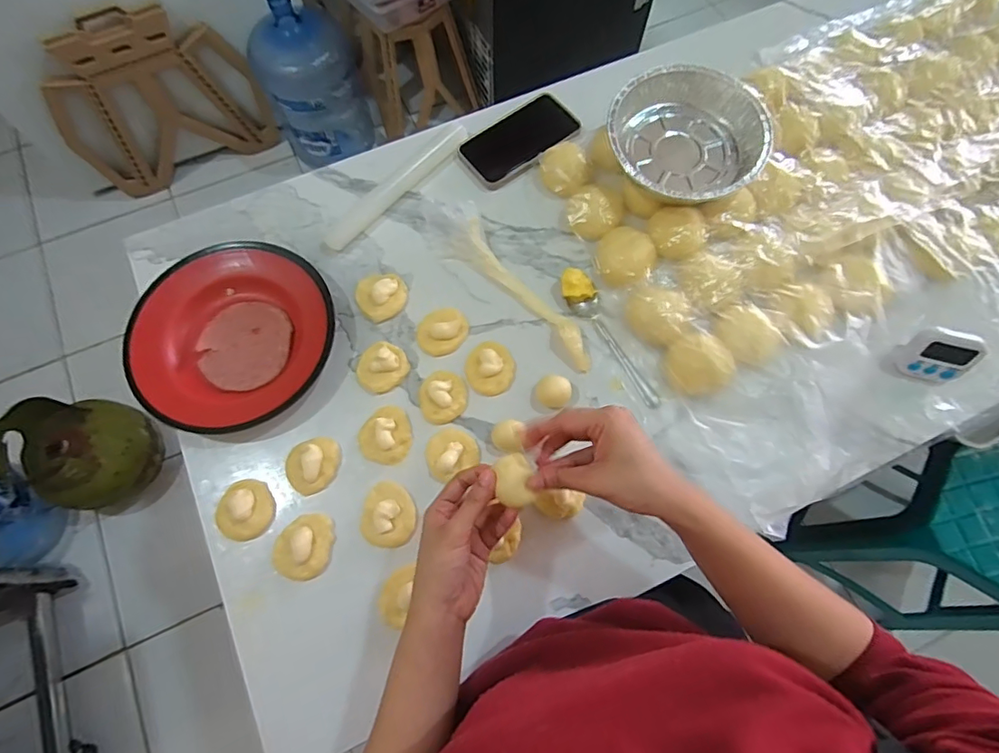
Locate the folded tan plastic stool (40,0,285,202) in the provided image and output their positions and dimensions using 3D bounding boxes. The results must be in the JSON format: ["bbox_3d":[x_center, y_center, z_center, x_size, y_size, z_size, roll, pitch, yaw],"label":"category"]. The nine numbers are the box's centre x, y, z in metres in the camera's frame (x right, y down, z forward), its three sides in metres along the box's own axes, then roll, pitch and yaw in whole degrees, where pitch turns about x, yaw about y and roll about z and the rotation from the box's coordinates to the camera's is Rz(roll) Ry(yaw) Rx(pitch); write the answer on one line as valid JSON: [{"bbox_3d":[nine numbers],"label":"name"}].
[{"bbox_3d":[-0.932,-0.744,1.414,0.527,0.449,0.097,-24,73,-8],"label":"folded tan plastic stool"}]

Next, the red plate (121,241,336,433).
[{"bbox_3d":[-0.290,-0.050,0.544,0.210,0.024,0.200,0,71,0],"label":"red plate"}]

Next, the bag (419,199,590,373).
[{"bbox_3d":[0.001,-0.107,0.570,0.061,0.028,0.266,-35,75,-11],"label":"bag"}]

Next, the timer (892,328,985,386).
[{"bbox_3d":[0.455,-0.022,0.528,0.062,0.051,0.040,21,72,7],"label":"timer"}]

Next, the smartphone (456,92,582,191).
[{"bbox_3d":[0.028,-0.294,0.635,0.151,0.016,0.087,-31,74,-10],"label":"smartphone"}]

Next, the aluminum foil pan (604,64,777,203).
[{"bbox_3d":[0.209,-0.267,0.580,0.169,0.043,0.169,32,74,10],"label":"aluminum foil pan"}]

